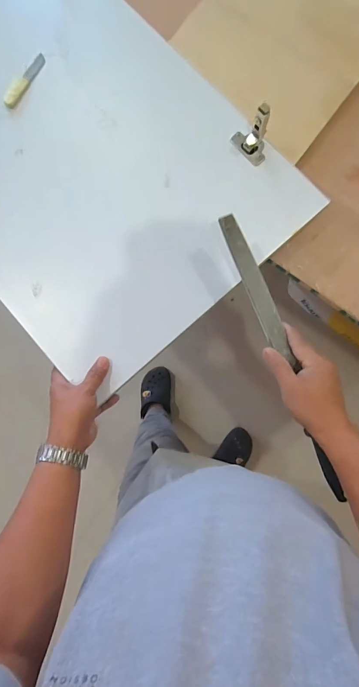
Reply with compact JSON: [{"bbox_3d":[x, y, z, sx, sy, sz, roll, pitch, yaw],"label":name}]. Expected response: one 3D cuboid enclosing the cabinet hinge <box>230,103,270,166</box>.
[{"bbox_3d":[0.109,-0.307,0.499,0.033,0.065,0.059,-42,85,-3],"label":"cabinet hinge"}]

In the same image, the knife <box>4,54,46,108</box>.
[{"bbox_3d":[-0.251,-0.426,0.561,0.023,0.005,0.104,31,85,4],"label":"knife"}]

